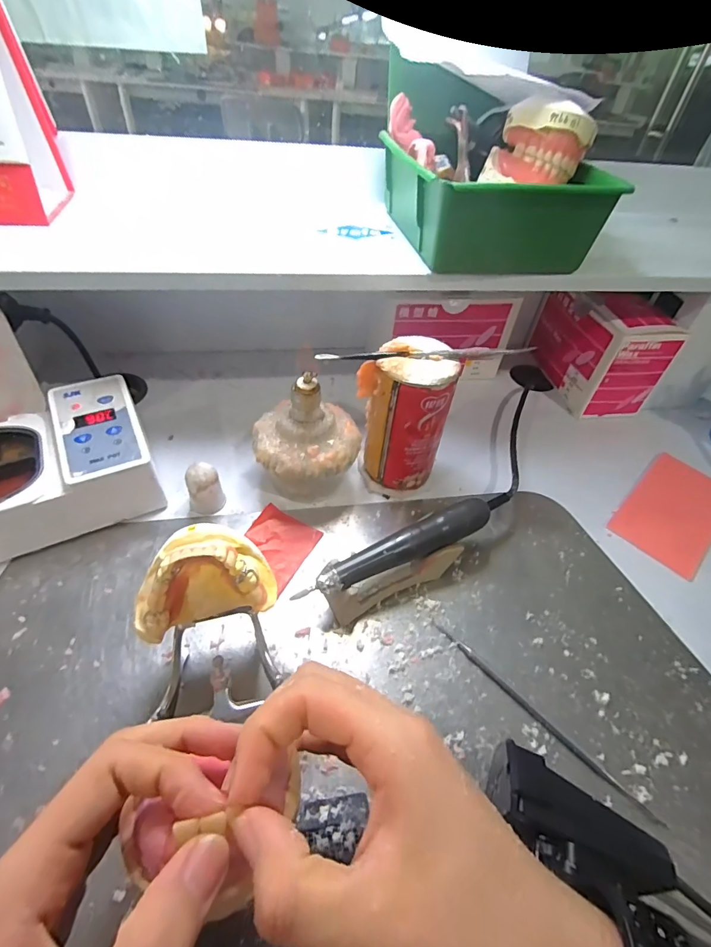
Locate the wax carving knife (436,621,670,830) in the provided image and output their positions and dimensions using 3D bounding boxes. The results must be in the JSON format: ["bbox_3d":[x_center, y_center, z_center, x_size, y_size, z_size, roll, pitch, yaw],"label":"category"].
[{"bbox_3d":[0.117,0.156,0.285,0.006,0.004,0.165,-35,57,-30],"label":"wax carving knife"}]

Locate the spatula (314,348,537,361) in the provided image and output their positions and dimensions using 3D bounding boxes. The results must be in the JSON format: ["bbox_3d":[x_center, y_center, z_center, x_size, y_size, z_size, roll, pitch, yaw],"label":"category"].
[{"bbox_3d":[0.054,-0.090,0.329,0.164,0.008,0.009,-1,47,-7],"label":"spatula"}]

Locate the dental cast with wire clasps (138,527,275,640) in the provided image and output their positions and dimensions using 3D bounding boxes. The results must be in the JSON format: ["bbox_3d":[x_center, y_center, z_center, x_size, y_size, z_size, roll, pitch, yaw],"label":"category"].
[{"bbox_3d":[-0.088,0.061,0.250,0.074,0.055,0.029,-12,22,-14],"label":"dental cast with wire clasps"}]

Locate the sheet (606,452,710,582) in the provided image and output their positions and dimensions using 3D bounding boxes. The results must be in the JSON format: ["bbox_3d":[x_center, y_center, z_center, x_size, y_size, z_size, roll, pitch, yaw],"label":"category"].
[{"bbox_3d":[0.306,0.035,0.415,0.137,0.007,0.077,-36,59,-29],"label":"sheet"}]

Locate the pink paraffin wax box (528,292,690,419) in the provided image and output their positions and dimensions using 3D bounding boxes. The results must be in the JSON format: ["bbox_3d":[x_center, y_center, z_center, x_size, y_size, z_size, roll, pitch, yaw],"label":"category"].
[{"bbox_3d":[0.286,-0.158,0.517,0.084,0.114,0.153,-6,48,-11],"label":"pink paraffin wax box"}]

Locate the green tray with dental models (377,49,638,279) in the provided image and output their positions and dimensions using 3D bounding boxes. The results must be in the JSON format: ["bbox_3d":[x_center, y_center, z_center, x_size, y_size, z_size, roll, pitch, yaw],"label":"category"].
[{"bbox_3d":[0.111,-0.252,0.371,0.150,0.100,0.171,-6,48,-11],"label":"green tray with dental models"}]

